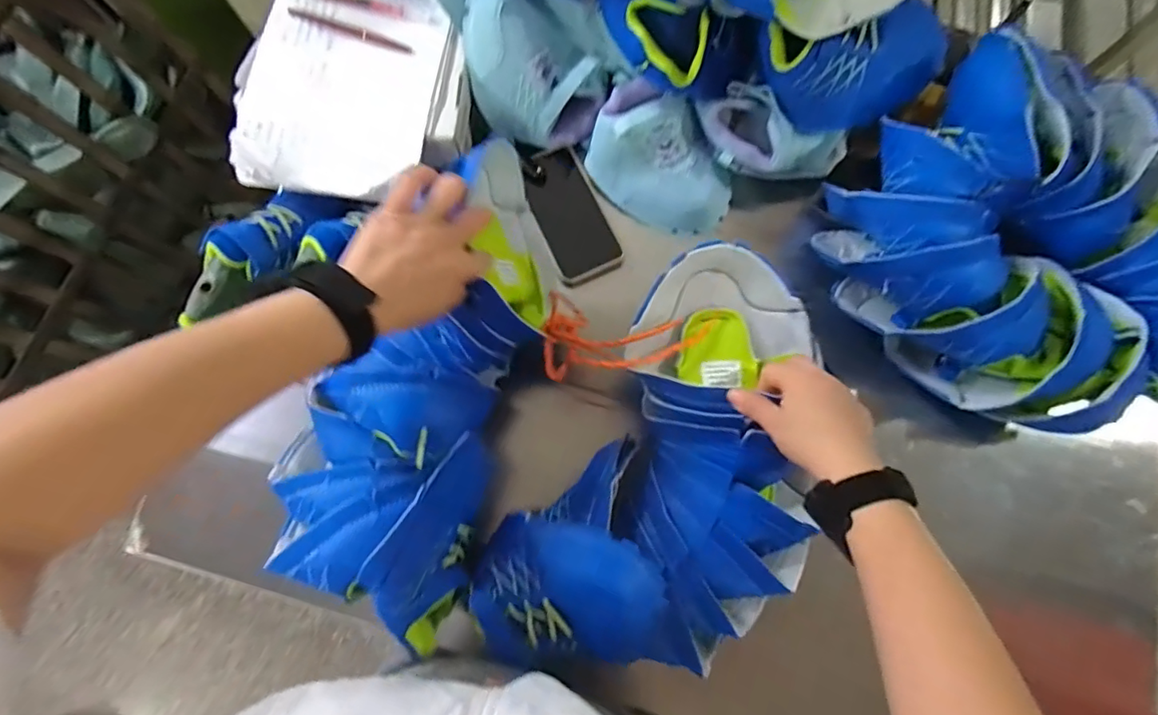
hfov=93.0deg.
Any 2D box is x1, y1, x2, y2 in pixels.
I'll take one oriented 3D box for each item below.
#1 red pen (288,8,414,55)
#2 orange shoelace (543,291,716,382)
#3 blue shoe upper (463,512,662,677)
[{"bbox_3d":[-0.237,-0.342,0.573,0.136,0.012,0.011,17,77,4],"label":"red pen"},{"bbox_3d":[0.041,-0.009,0.471,0.141,0.029,0.075,10,77,3],"label":"orange shoelace"},{"bbox_3d":[-0.011,0.190,0.431,0.144,0.051,0.114,7,76,2],"label":"blue shoe upper"}]

